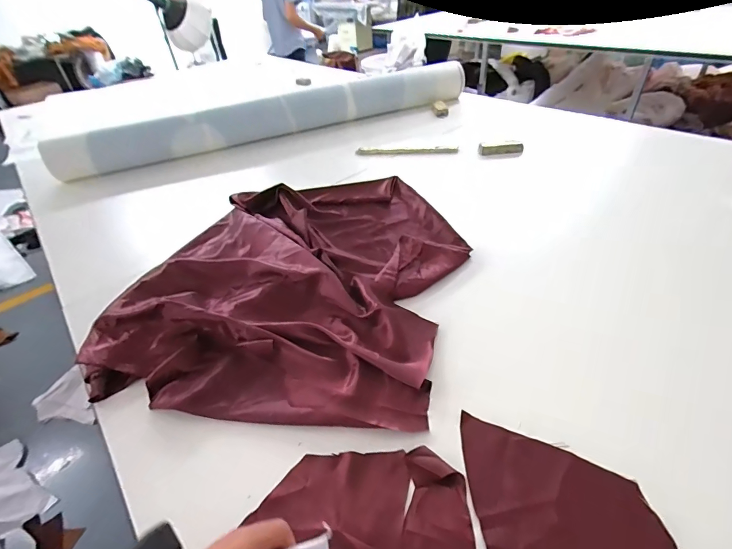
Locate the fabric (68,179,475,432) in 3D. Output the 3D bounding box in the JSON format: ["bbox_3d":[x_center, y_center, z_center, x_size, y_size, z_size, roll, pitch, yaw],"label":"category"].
[{"bbox_3d":[-0.117,-0.024,0.849,0.730,0.045,0.828,4,42,12],"label":"fabric"}]

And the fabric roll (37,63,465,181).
[{"bbox_3d":[-0.302,-0.663,1.516,1.598,0.164,0.170,-23,44,-18],"label":"fabric roll"}]

